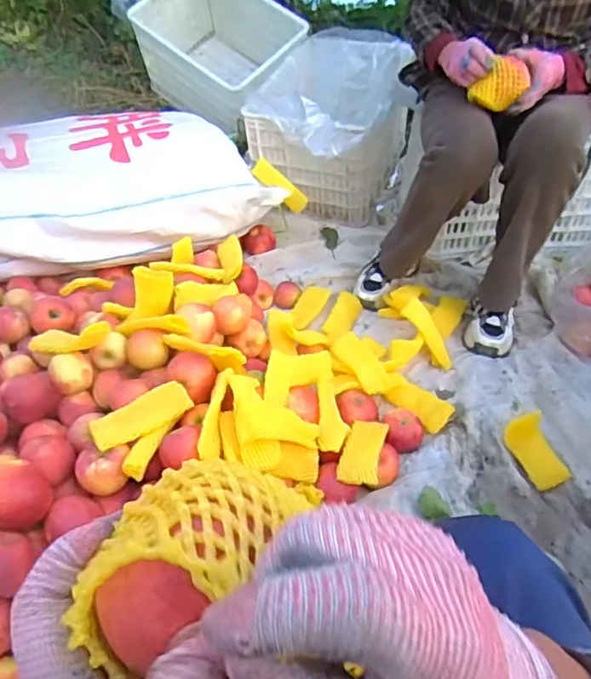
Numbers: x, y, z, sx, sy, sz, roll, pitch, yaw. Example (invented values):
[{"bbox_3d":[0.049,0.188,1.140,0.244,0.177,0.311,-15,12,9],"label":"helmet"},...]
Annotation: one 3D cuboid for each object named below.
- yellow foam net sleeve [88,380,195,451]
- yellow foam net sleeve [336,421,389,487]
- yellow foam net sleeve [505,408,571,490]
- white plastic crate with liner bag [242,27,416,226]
[{"bbox_3d":[-0.248,0.123,0.937,0.158,0.016,0.059,-27,79,-20],"label":"yellow foam net sleeve"},{"bbox_3d":[0.121,0.200,1.035,0.069,0.026,0.143,10,44,9],"label":"yellow foam net sleeve"},{"bbox_3d":[0.450,0.204,1.079,0.083,0.048,0.132,-15,45,-16],"label":"yellow foam net sleeve"},{"bbox_3d":[0.099,-0.607,1.703,0.372,0.379,0.582,14,45,13],"label":"white plastic crate with liner bag"}]

